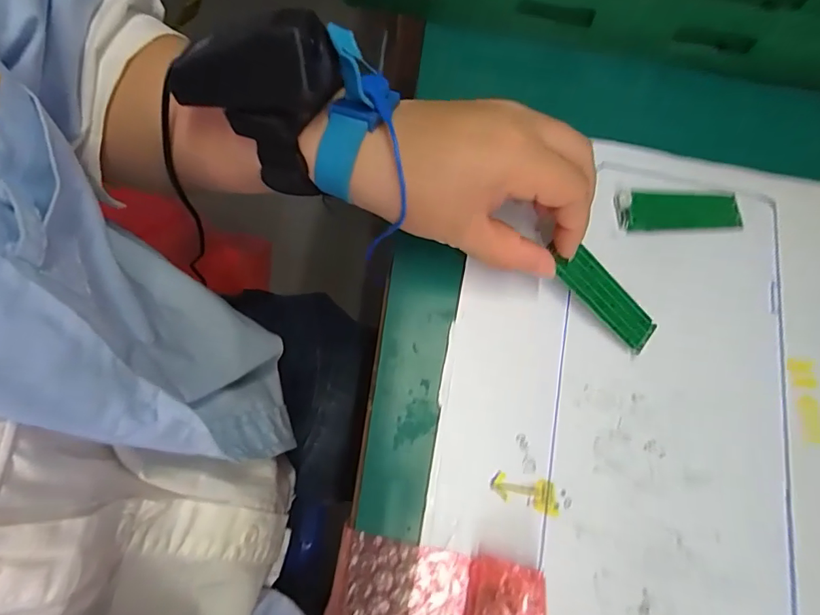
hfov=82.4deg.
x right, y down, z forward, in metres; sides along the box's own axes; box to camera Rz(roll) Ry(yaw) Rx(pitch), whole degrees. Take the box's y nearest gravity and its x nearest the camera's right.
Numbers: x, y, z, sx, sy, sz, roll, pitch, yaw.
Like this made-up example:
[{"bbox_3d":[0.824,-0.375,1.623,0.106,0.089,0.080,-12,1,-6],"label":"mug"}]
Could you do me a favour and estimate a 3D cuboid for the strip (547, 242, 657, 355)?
[{"bbox_3d":[0.102,-0.008,0.250,0.070,0.005,0.023,43,75,-3],"label":"strip"}]

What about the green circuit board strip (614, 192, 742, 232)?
[{"bbox_3d":[0.160,-0.058,0.279,0.073,0.005,0.024,-1,71,-2],"label":"green circuit board strip"}]

